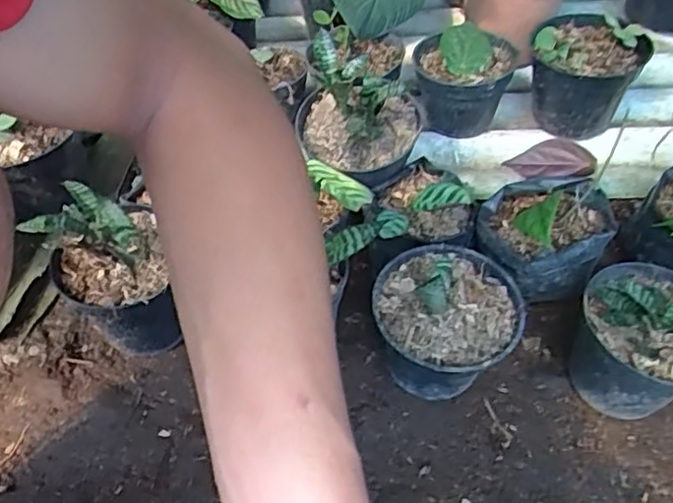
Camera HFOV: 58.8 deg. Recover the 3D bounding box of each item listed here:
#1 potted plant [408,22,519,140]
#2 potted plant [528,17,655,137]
[{"bbox_3d":[0.152,-0.207,0.733,0.117,0.090,0.122,8,47,10],"label":"potted plant"},{"bbox_3d":[0.295,-0.217,0.714,0.121,0.103,0.135,17,49,18],"label":"potted plant"}]

